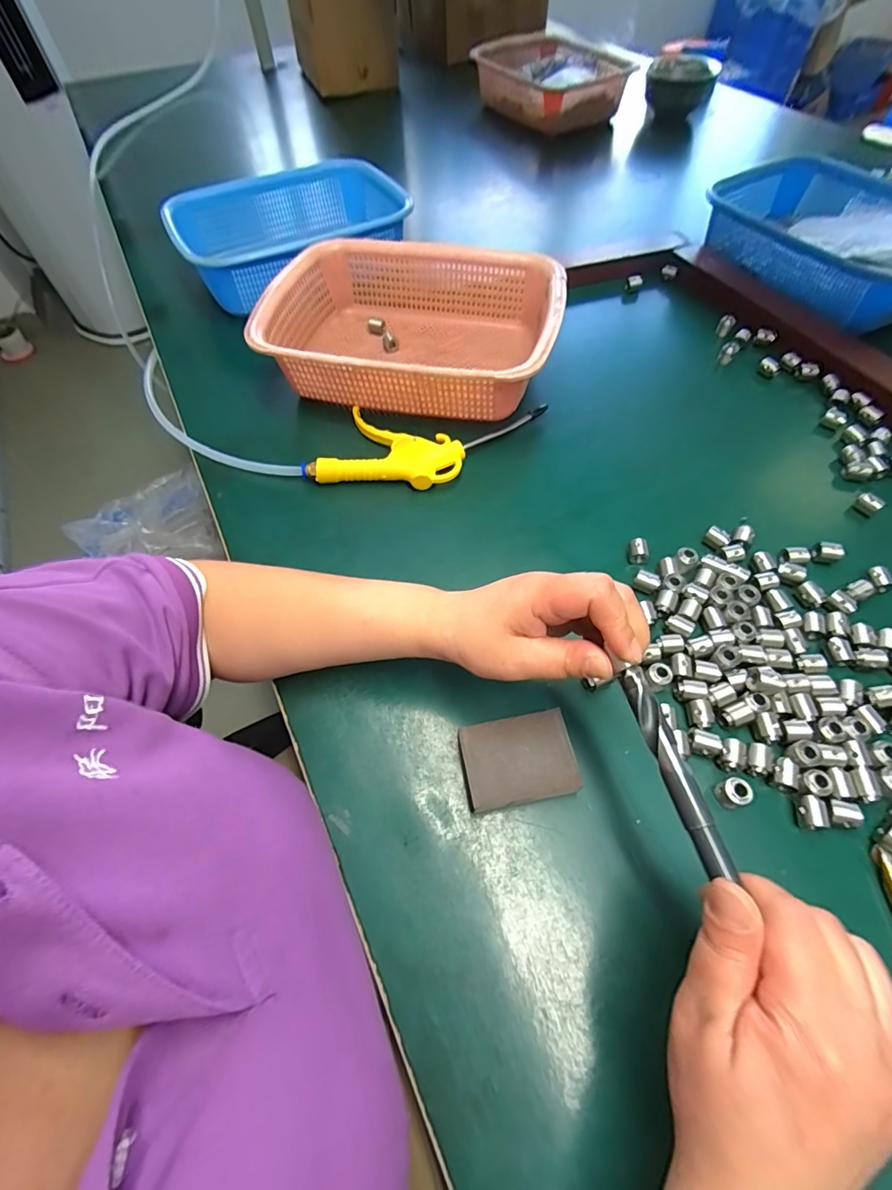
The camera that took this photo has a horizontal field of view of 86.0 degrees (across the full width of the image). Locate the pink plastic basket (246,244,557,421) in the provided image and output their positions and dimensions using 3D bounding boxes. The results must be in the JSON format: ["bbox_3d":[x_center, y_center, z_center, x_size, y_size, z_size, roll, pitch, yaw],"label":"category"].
[{"bbox_3d":[-0.033,-0.281,0.505,0.296,0.073,0.221,15,62,10],"label":"pink plastic basket"}]

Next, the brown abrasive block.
[{"bbox_3d":[0.045,0.108,0.308,0.069,0.026,0.050,-11,61,-4],"label":"brown abrasive block"}]

